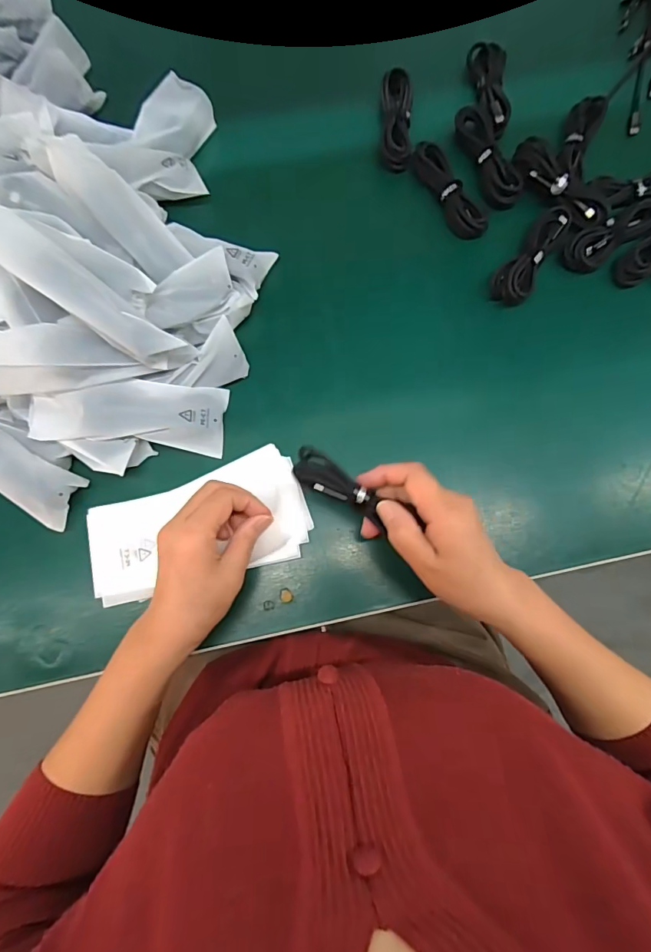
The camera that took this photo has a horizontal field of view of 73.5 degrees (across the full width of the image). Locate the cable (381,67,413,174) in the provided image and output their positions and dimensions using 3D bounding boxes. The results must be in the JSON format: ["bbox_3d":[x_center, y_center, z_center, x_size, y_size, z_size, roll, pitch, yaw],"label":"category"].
[{"bbox_3d":[0.074,-0.370,0.452,0.031,0.023,0.101,2,81,-1],"label":"cable"}]

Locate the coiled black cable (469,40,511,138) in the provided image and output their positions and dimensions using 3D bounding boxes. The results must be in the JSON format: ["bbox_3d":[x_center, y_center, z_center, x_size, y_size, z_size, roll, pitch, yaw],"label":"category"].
[{"bbox_3d":[0.179,-0.409,0.461,0.035,0.020,0.114,-7,82,-3],"label":"coiled black cable"}]

